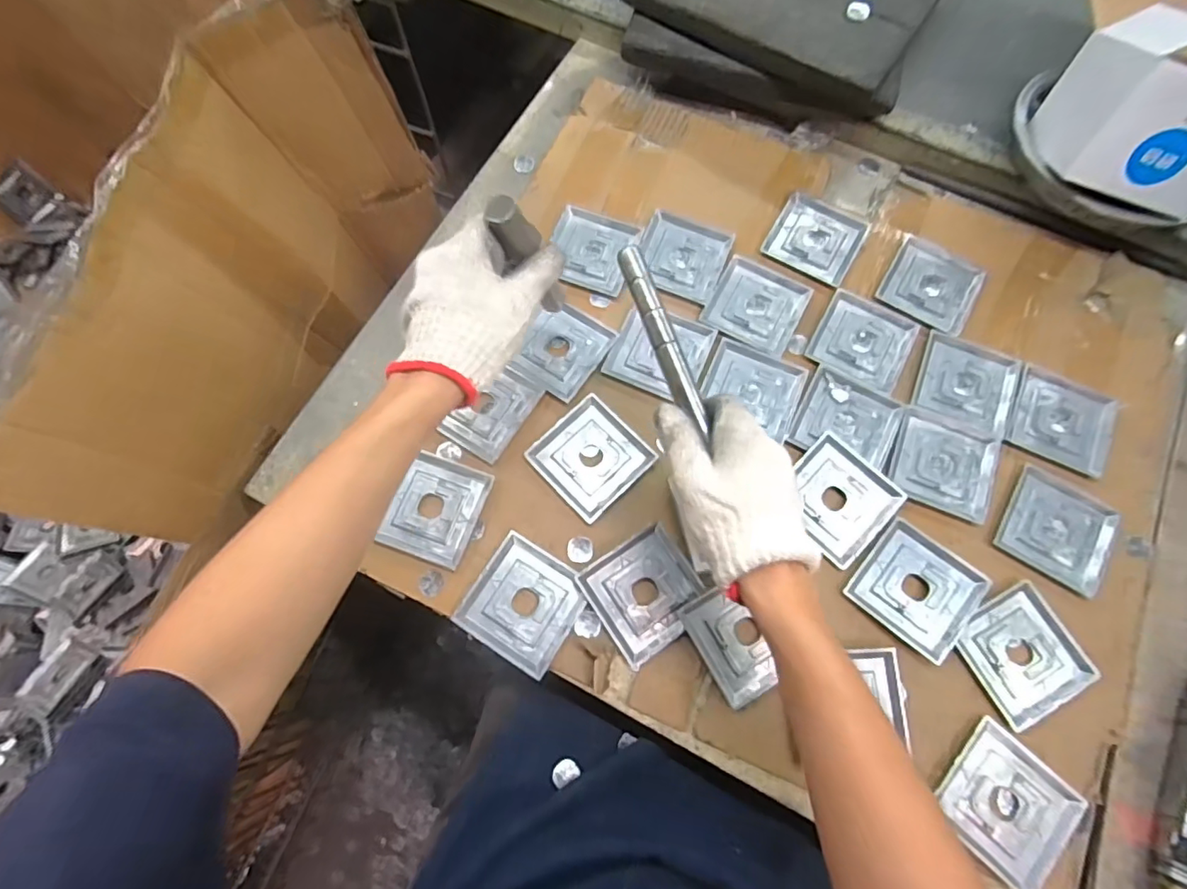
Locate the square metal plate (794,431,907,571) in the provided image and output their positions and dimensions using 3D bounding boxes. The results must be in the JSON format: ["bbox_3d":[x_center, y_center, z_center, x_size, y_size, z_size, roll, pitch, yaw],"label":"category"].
[{"bbox_3d":[0.222,0.048,0.510,0.089,0.013,0.094,42,76,12],"label":"square metal plate"}]

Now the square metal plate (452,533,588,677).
[{"bbox_3d":[-0.059,0.136,0.482,0.090,0.008,0.090,31,74,9],"label":"square metal plate"}]

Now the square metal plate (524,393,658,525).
[{"bbox_3d":[-0.003,0.010,0.522,0.089,0.006,0.090,-43,77,-13],"label":"square metal plate"}]

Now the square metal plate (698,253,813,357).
[{"bbox_3d":[0.169,-0.144,0.577,0.090,0.004,0.092,28,74,8],"label":"square metal plate"}]

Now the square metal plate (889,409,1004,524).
[{"bbox_3d":[0.329,0.017,0.525,0.091,0.008,0.085,23,73,7],"label":"square metal plate"}]

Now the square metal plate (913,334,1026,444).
[{"bbox_3d":[0.368,-0.059,0.551,0.092,0.007,0.097,24,73,7],"label":"square metal plate"}]

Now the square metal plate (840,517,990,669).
[{"bbox_3d":[0.281,0.124,0.486,0.092,0.017,0.096,41,76,12],"label":"square metal plate"}]

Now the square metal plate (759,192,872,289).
[{"bbox_3d":[0.241,-0.225,0.605,0.090,0.004,0.098,29,74,9],"label":"square metal plate"}]

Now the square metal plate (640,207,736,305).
[{"bbox_3d":[0.093,-0.199,0.594,0.089,0.004,0.091,21,73,6],"label":"square metal plate"}]

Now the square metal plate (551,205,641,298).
[{"bbox_3d":[-0.002,-0.206,0.597,0.087,0.007,0.089,18,73,5],"label":"square metal plate"}]

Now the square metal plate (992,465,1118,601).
[{"bbox_3d":[0.418,0.078,0.507,0.089,0.011,0.090,31,74,9],"label":"square metal plate"}]

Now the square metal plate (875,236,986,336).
[{"bbox_3d":[0.355,-0.168,0.588,0.089,0.008,0.096,31,74,9],"label":"square metal plate"}]

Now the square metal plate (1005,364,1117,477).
[{"bbox_3d":[0.455,-0.025,0.545,0.091,0.011,0.097,27,74,8],"label":"square metal plate"}]

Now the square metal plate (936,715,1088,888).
[{"bbox_3d":[0.323,0.282,0.435,0.090,0.006,0.090,41,76,12],"label":"square metal plate"}]

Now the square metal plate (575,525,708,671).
[{"bbox_3d":[0.045,0.128,0.482,0.088,0.013,0.090,-32,75,-10],"label":"square metal plate"}]

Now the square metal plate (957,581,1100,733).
[{"bbox_3d":[0.361,0.179,0.473,0.092,0.007,0.088,-28,74,-9],"label":"square metal plate"}]

